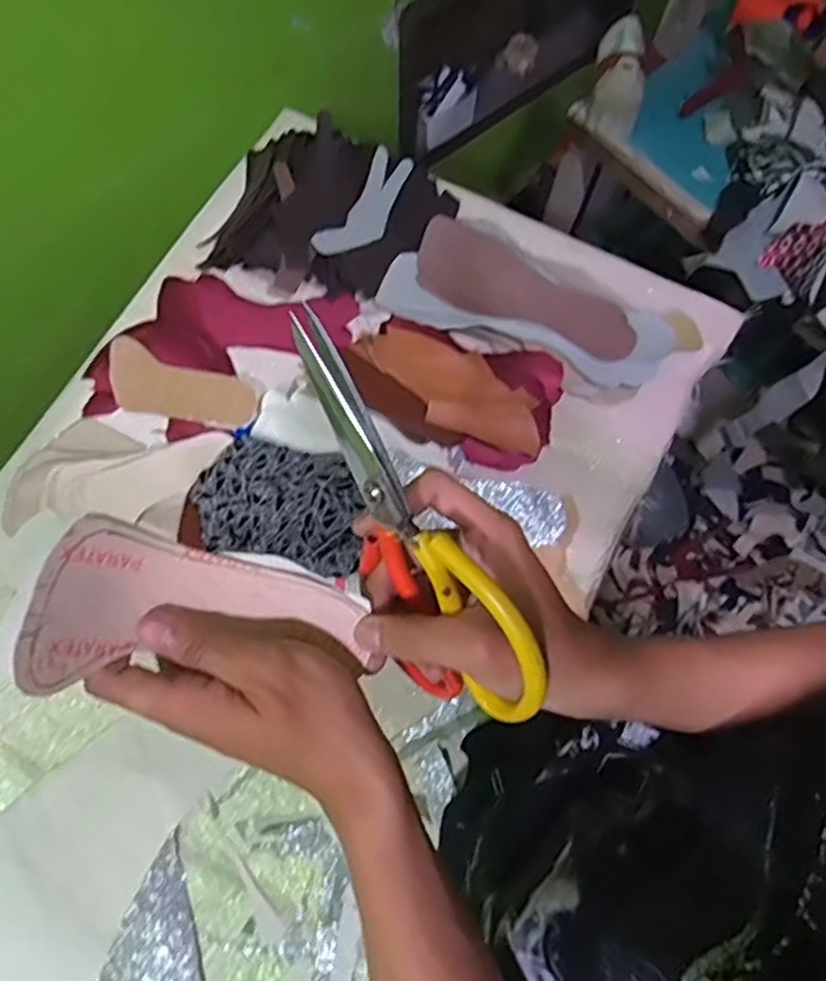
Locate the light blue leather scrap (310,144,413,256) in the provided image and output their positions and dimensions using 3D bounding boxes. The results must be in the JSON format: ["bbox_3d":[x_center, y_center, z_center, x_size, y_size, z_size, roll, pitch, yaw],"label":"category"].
[{"bbox_3d":[-0.051,-0.319,0.784,0.056,0.014,0.152,28,72,10],"label":"light blue leather scrap"}]

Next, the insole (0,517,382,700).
[{"bbox_3d":[-0.098,0.050,0.319,0.144,0.025,0.068,4,67,-31],"label":"insole"}]

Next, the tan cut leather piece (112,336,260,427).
[{"bbox_3d":[-0.251,-0.105,0.750,0.161,0.018,0.069,20,107,-2],"label":"tan cut leather piece"}]

